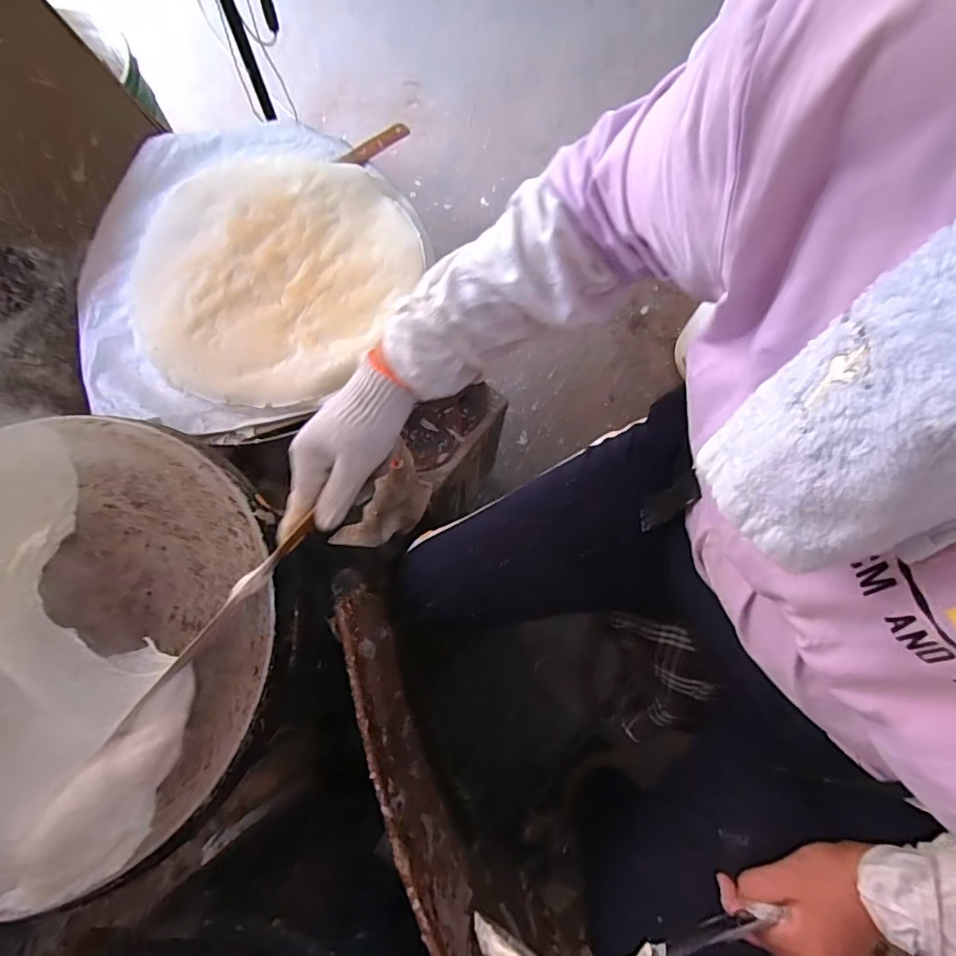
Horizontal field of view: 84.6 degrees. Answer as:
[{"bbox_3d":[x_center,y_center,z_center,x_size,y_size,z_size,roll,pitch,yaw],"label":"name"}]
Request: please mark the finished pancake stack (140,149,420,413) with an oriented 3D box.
[{"bbox_3d":[-0.276,-0.273,0.702,0.335,0.034,0.360,22,74,6],"label":"finished pancake stack"}]

